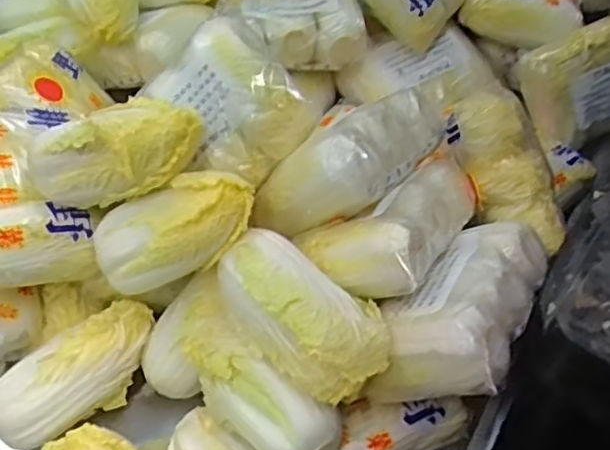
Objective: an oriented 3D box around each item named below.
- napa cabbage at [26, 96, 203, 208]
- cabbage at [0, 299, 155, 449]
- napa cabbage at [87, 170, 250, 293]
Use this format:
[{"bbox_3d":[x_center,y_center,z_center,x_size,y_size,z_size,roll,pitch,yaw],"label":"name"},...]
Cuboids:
[{"bbox_3d":[-0.153,-0.061,0.502,0.146,0.068,0.072,-17,50,13],"label":"napa cabbage"},{"bbox_3d":[-0.191,0.128,0.542,0.153,0.057,0.065,-38,61,-13],"label":"cabbage"},{"bbox_3d":[-0.103,0.004,0.505,0.135,0.069,0.060,-27,23,15],"label":"napa cabbage"}]

